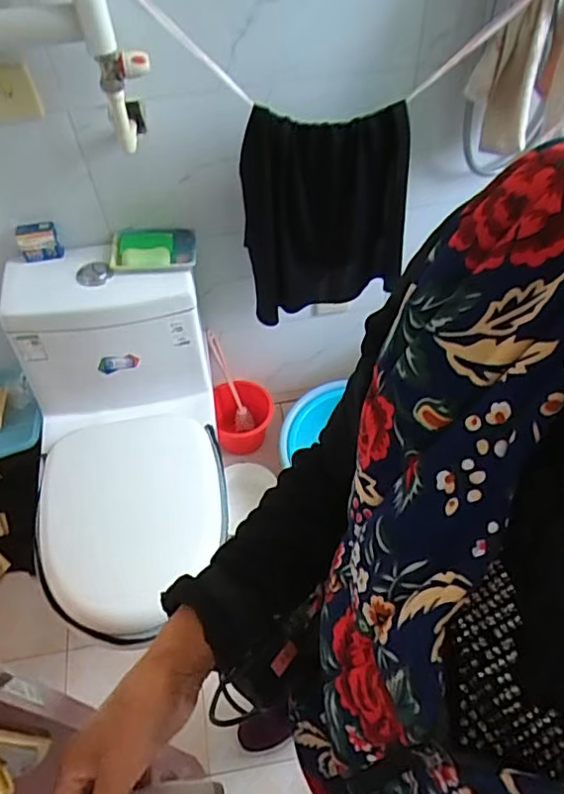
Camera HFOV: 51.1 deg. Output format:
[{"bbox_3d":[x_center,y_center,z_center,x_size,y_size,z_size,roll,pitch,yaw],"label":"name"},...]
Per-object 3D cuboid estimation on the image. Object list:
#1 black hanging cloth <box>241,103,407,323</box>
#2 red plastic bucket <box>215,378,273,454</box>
[{"bbox_3d":[0.086,-0.322,1.085,0.301,0.379,0.067,-11,55,-5],"label":"black hanging cloth"},{"bbox_3d":[-0.103,0.064,1.550,0.154,0.150,0.165,-1,55,2],"label":"red plastic bucket"}]

